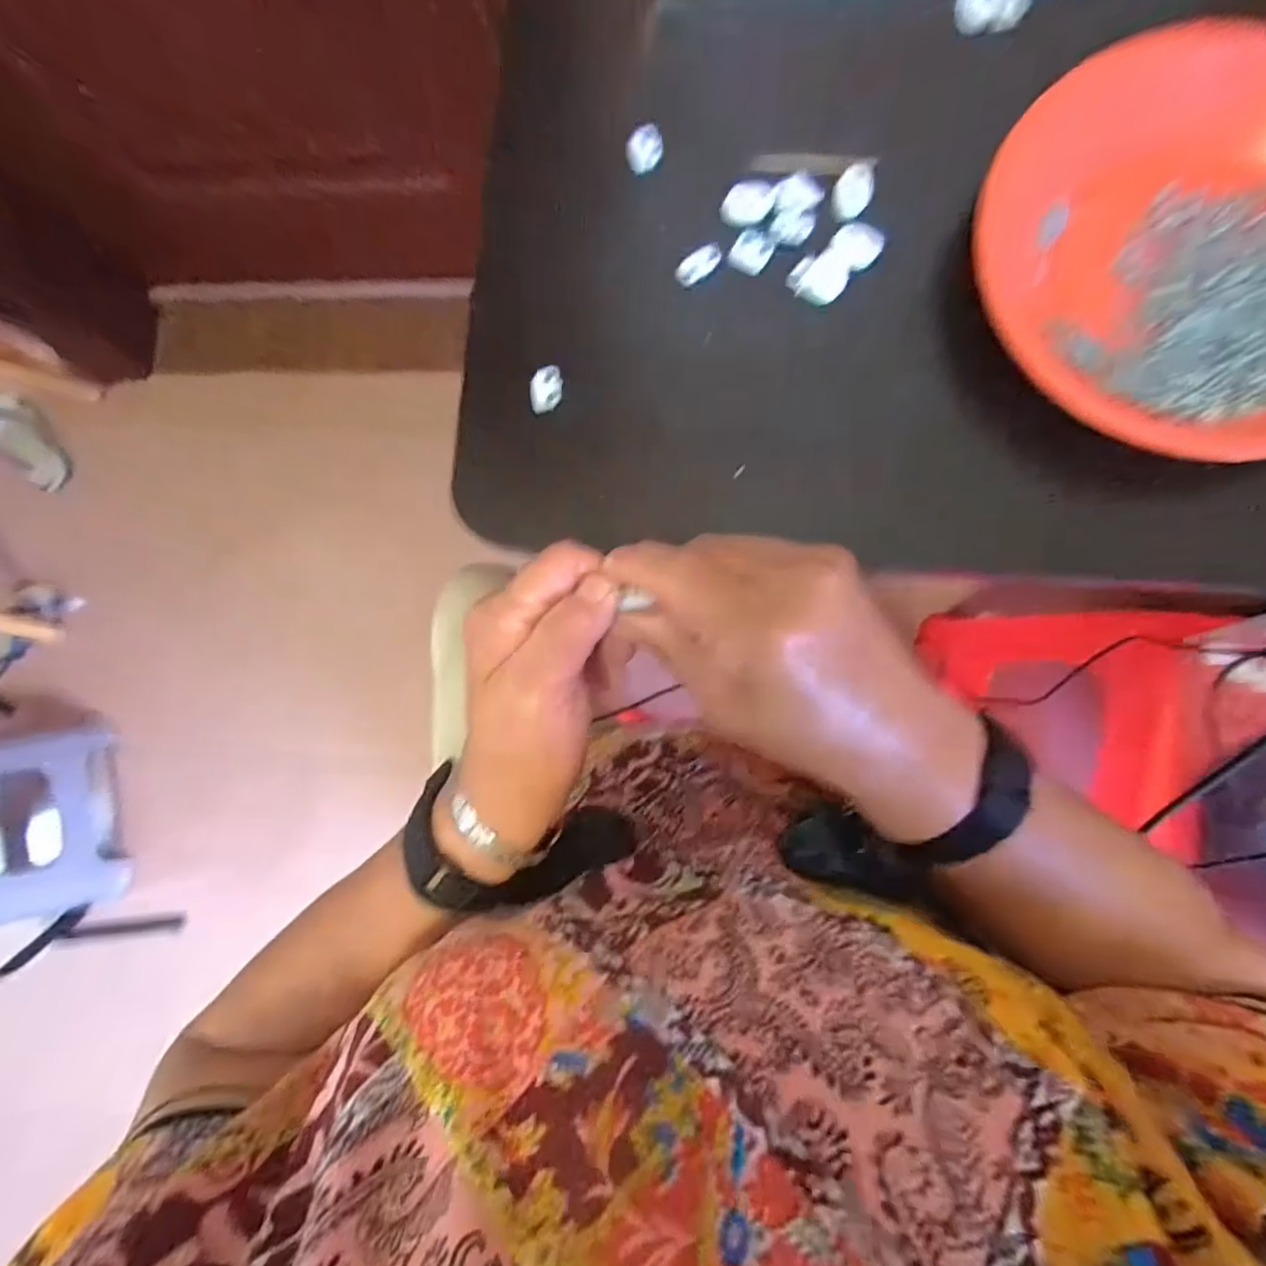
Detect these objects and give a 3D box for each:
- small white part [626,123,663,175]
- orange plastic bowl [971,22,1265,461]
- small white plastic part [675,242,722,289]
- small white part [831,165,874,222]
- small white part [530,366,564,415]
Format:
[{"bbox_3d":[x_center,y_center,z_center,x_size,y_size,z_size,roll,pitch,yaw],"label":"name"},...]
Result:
[{"bbox_3d":[0.006,-0.248,0.313,0.018,0.005,0.025,2,83,3],"label":"small white part"},{"bbox_3d":[0.259,-0.176,0.273,0.180,0.028,0.192,0,83,3],"label":"orange plastic bowl"},{"bbox_3d":[0.033,-0.184,0.304,0.024,0.007,0.010,-33,83,14],"label":"small white plastic part"},{"bbox_3d":[0.107,-0.216,0.298,0.018,0.008,0.024,22,85,5],"label":"small white part"},{"bbox_3d":[-0.043,-0.122,0.304,0.015,0.004,0.023,6,84,3],"label":"small white part"}]

